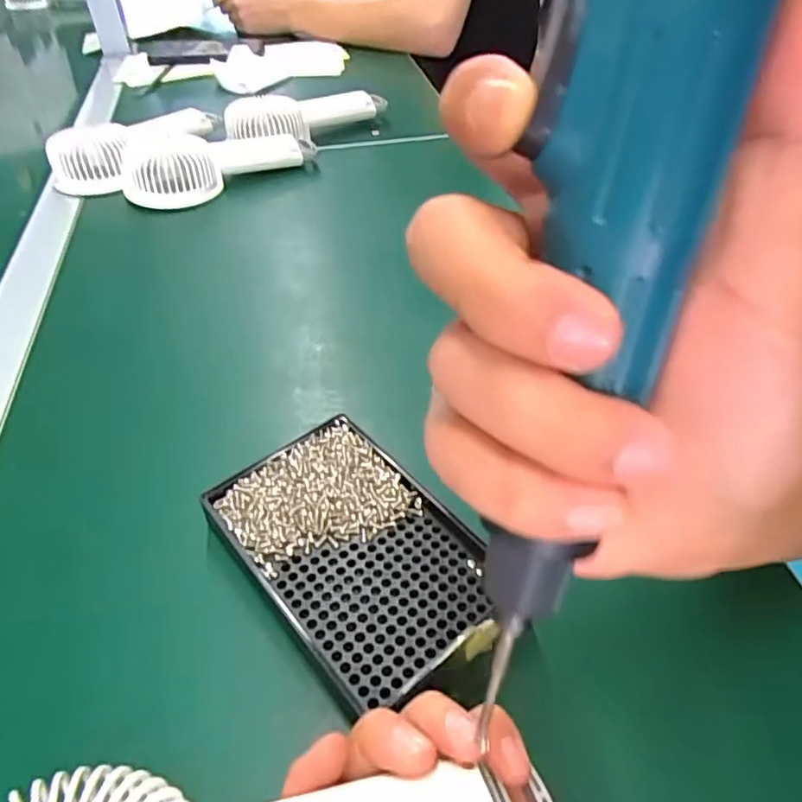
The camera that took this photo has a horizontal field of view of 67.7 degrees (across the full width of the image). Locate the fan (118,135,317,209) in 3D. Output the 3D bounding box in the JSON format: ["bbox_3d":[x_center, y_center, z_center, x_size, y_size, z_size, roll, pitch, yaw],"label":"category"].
[{"bbox_3d":[-0.175,-0.239,0.584,0.188,0.038,0.078,-27,50,-24],"label":"fan"}]

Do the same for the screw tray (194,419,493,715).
[{"bbox_3d":[-0.018,0.073,0.283,0.089,0.023,0.142,-32,52,-27],"label":"screw tray"}]

